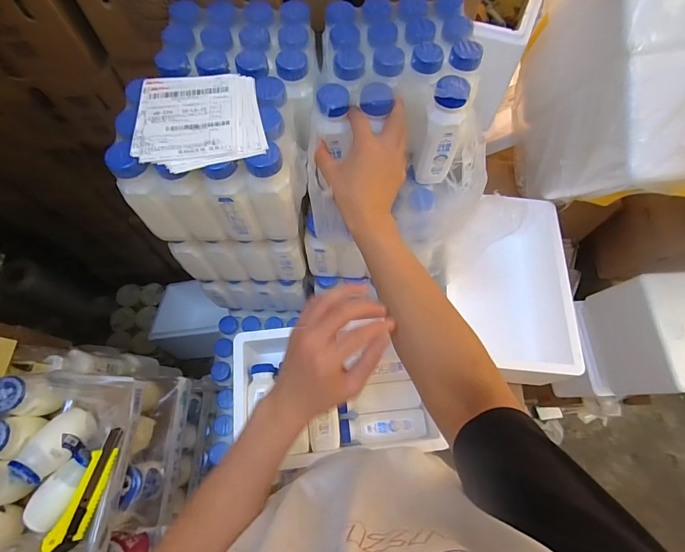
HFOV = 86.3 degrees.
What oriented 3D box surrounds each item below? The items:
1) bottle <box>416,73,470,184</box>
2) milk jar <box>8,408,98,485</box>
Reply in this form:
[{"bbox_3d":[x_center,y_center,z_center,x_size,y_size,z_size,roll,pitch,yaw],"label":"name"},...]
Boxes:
[{"bbox_3d":[0.133,-0.187,0.489,0.047,0.140,0.050,15,68,7],"label":"bottle"},{"bbox_3d":[-0.418,0.242,0.532,0.058,0.064,0.102,58,46,-19],"label":"milk jar"}]

